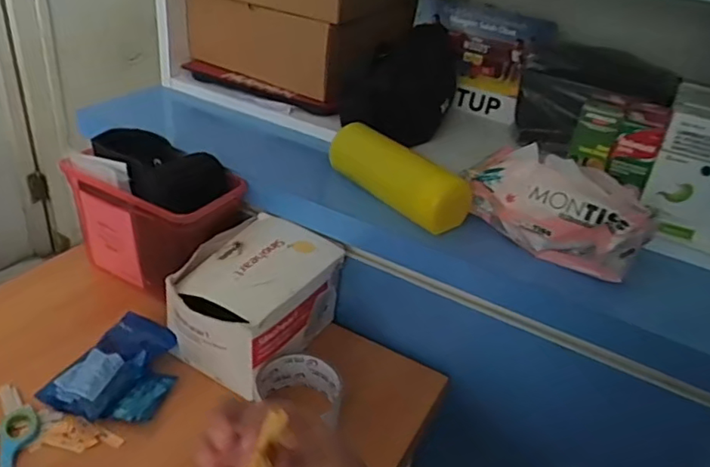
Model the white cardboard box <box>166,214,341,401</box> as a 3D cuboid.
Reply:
[{"bbox_3d":[-0.110,0.066,0.613,0.126,0.093,0.166,21,34,20],"label":"white cardboard box"}]

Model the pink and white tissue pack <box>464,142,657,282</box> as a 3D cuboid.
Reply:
[{"bbox_3d":[0.202,-0.028,0.582,0.175,0.098,0.056,21,34,21],"label":"pink and white tissue pack"}]

